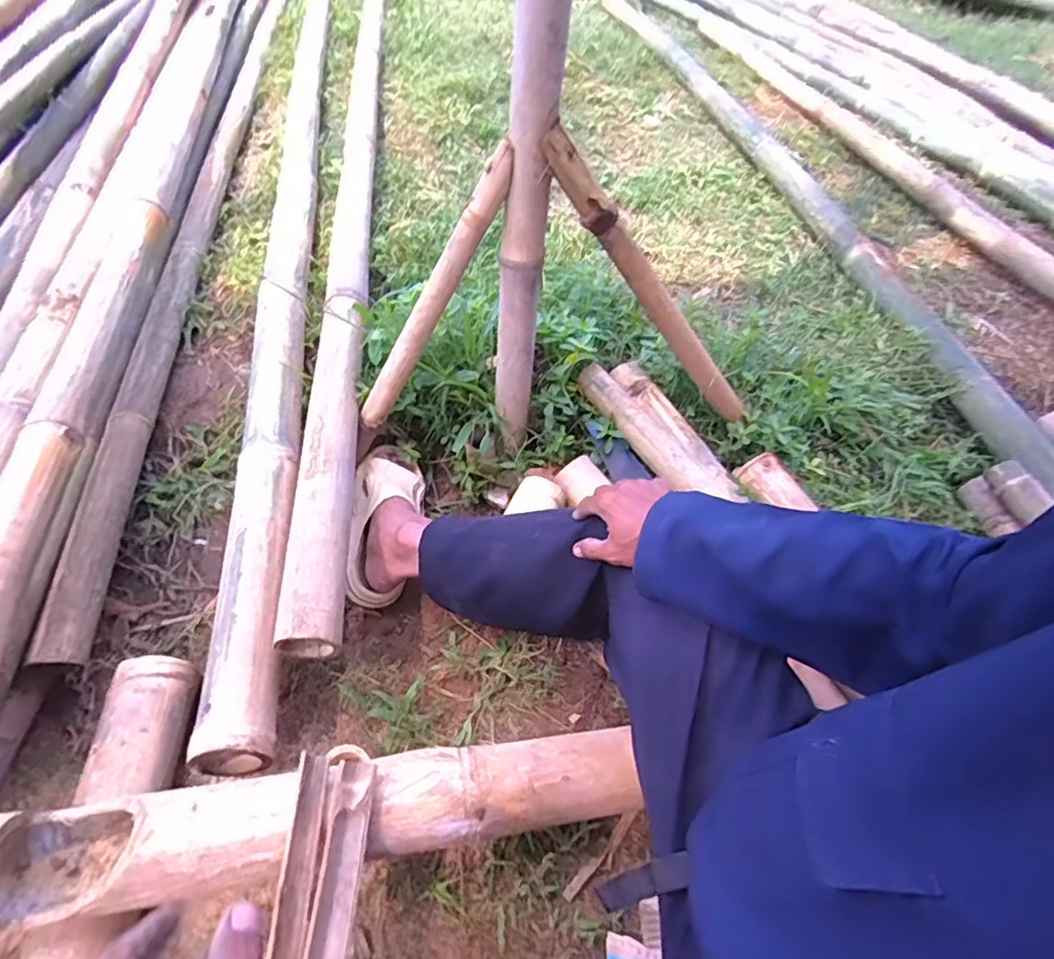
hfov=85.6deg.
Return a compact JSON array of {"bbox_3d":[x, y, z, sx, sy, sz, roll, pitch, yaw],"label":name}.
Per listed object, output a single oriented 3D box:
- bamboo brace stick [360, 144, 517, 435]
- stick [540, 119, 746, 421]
[{"bbox_3d":[-0.130,-0.240,0.782,0.039,0.434,0.029,7,41,-42],"label":"bamboo brace stick"},{"bbox_3d":[0.189,-0.255,0.819,0.044,0.554,0.035,-28,45,26],"label":"stick"}]

